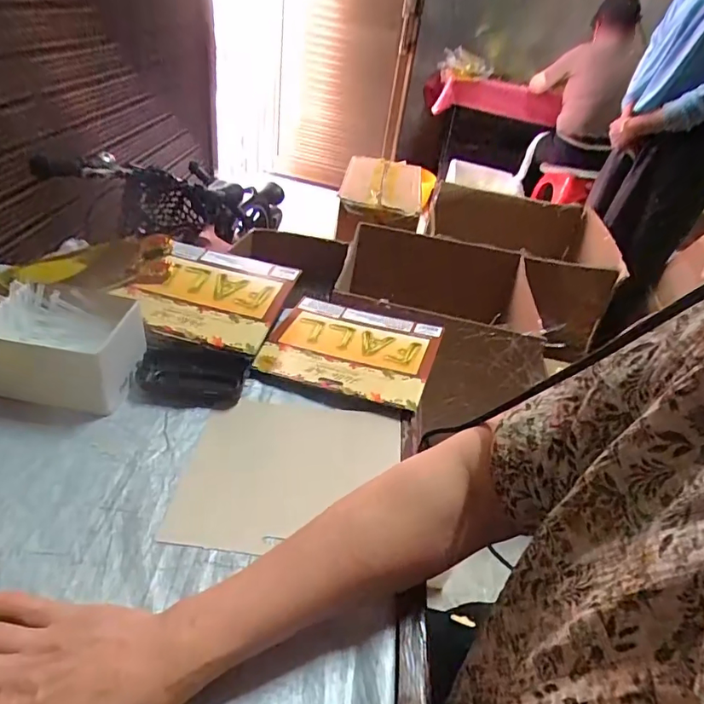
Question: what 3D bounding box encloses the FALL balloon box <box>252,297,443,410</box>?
[{"bbox_3d":[-0.002,-0.008,0.573,0.192,0.015,0.149,17,41,12],"label":"FALL balloon box"}]

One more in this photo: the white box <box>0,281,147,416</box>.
[{"bbox_3d":[-0.278,-0.007,0.478,0.120,0.077,0.104,10,38,3],"label":"white box"}]

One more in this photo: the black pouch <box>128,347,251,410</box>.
[{"bbox_3d":[-0.168,0.026,0.503,0.110,0.027,0.063,3,40,-4],"label":"black pouch"}]

